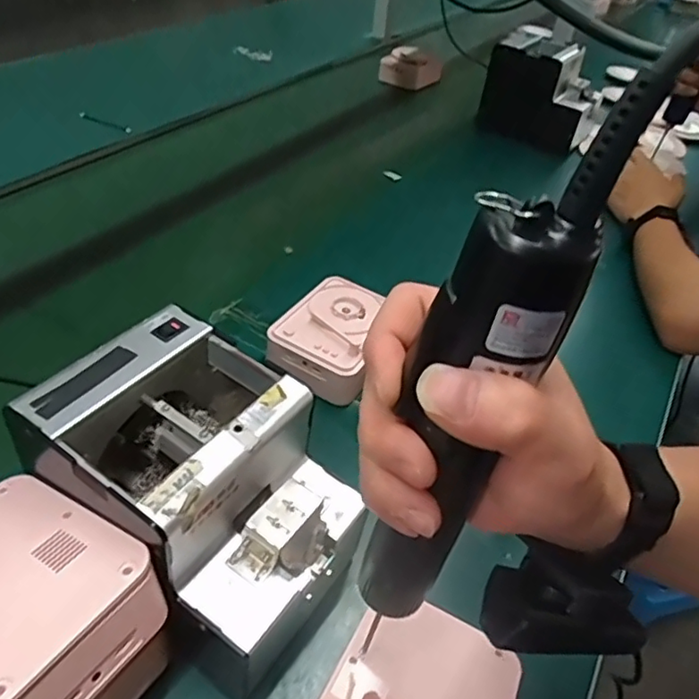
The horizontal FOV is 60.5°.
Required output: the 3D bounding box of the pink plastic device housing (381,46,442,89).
[{"bbox_3d":[0.135,-0.611,1.305,0.128,0.067,0.110,10,41,4],"label":"pink plastic device housing"}]

